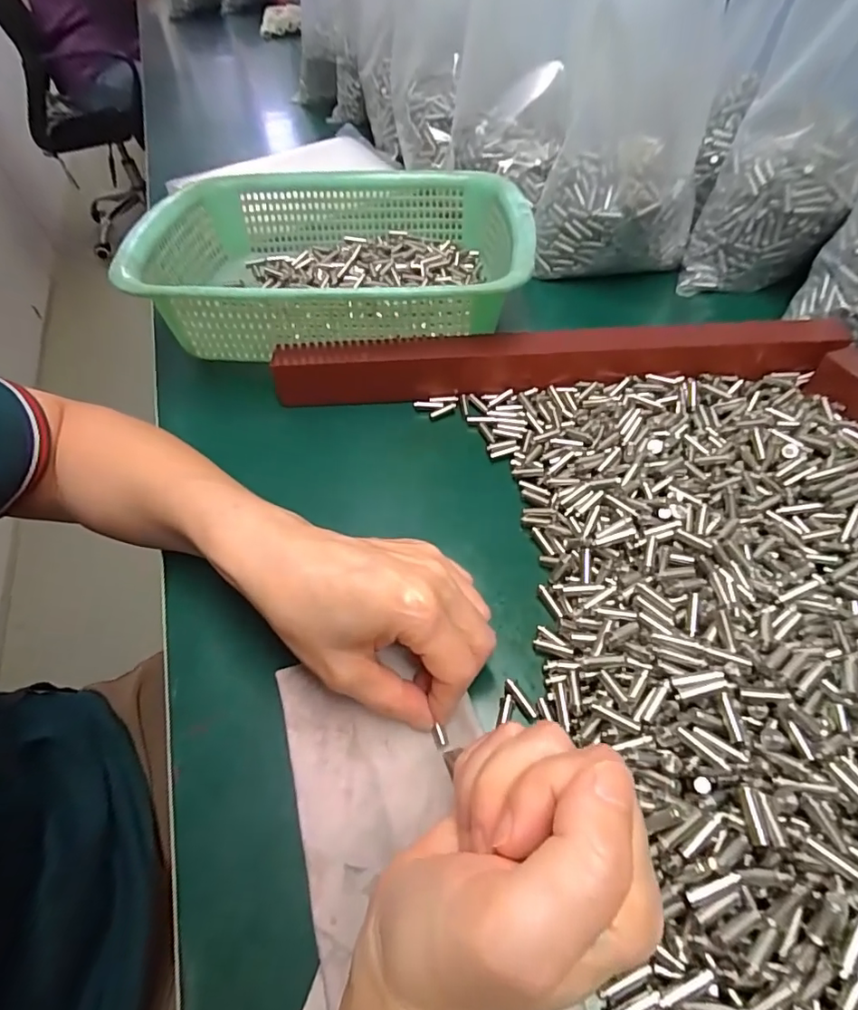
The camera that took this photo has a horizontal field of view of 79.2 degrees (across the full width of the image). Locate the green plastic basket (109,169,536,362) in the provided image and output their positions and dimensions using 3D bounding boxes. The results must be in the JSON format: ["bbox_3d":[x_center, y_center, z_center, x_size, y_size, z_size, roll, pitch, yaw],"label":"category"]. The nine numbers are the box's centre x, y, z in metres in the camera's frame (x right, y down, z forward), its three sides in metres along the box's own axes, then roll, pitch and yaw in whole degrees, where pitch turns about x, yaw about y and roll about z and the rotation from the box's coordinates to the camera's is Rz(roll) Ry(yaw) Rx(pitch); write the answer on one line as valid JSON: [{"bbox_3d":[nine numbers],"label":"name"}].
[{"bbox_3d":[-0.069,-0.206,0.428,0.293,0.082,0.223,-2,54,4],"label":"green plastic basket"}]

